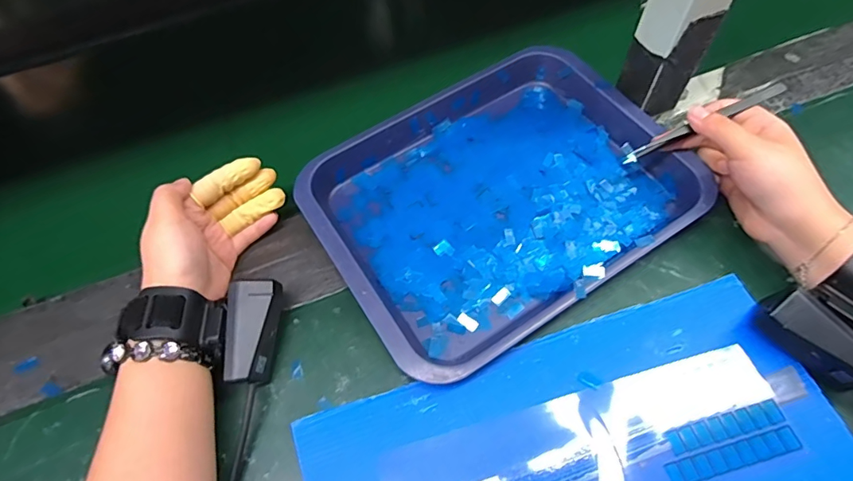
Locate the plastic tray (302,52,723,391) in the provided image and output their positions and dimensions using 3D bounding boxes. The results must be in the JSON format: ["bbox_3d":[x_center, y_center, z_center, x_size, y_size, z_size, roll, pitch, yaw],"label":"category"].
[{"bbox_3d":[0.054,-0.042,0.381,0.281,0.036,0.228,-30,61,-14],"label":"plastic tray"}]

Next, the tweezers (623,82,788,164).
[{"bbox_3d":[0.214,-0.092,0.354,0.135,0.013,0.009,-25,59,0],"label":"tweezers"}]

